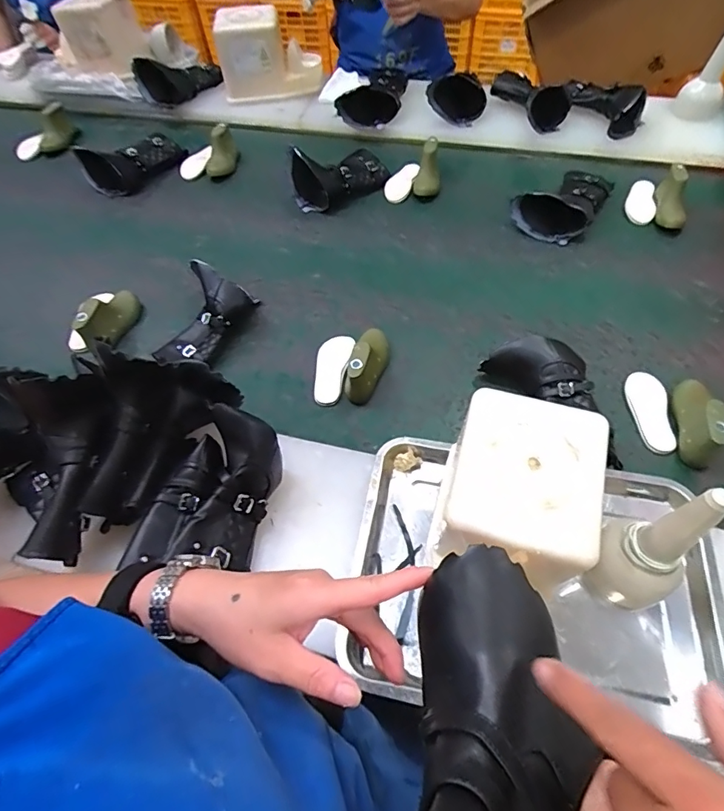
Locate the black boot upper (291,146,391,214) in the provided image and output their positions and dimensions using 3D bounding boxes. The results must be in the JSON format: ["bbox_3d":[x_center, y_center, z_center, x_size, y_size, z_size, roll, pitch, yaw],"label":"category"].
[{"bbox_3d":[-0.044,-0.497,0.967,0.213,0.089,0.097,-35,63,-19],"label":"black boot upper"}]

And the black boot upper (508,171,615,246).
[{"bbox_3d":[0.406,-0.416,0.934,0.143,0.075,0.210,30,63,19],"label":"black boot upper"}]

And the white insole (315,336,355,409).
[{"bbox_3d":[-0.051,-0.059,0.749,0.053,0.014,0.131,10,58,8],"label":"white insole"}]

